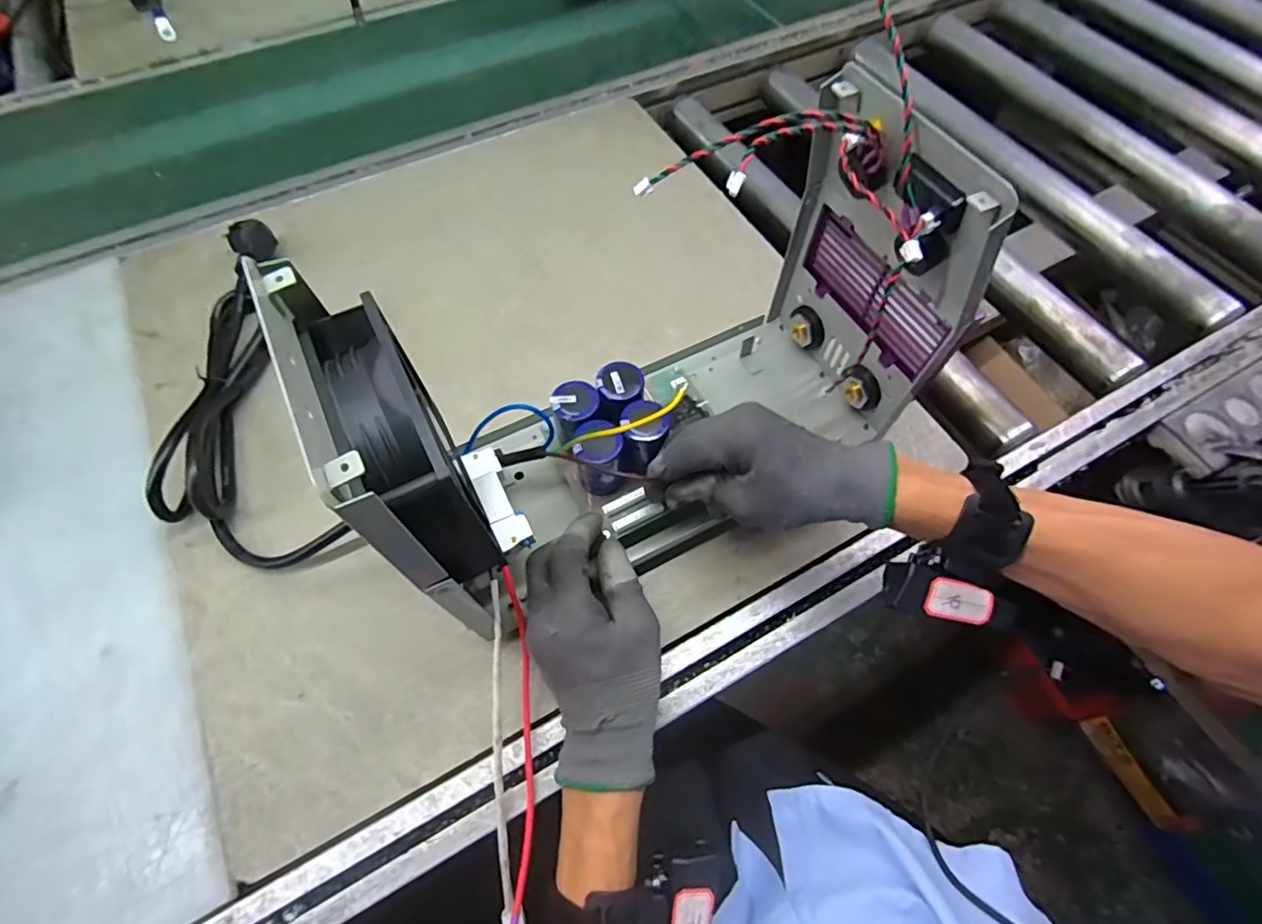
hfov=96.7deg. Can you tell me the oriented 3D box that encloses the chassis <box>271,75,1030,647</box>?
[{"bbox_3d":[0.025,-0.057,0.366,0.358,0.237,0.146,-26,66,-13],"label":"chassis"}]

